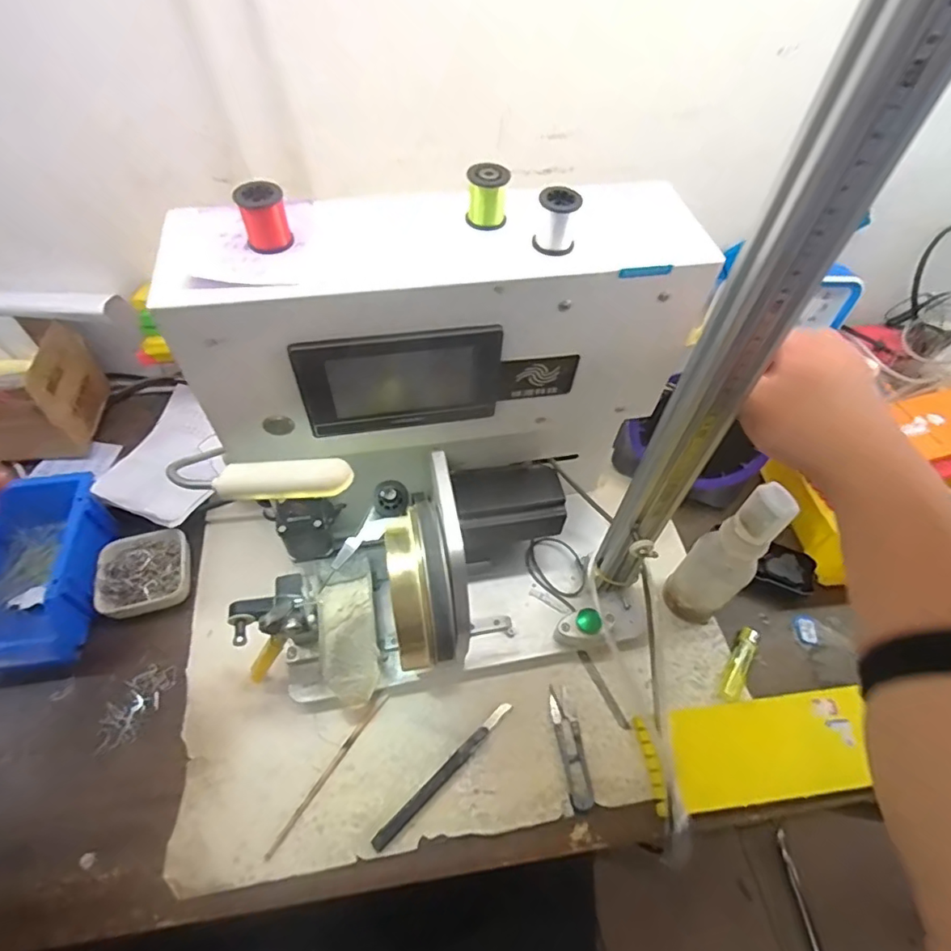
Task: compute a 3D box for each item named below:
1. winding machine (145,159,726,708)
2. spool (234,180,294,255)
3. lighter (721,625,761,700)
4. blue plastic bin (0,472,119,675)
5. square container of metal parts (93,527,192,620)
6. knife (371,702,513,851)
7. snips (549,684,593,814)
[{"bbox_3d":[-0.018,0.009,0.423,0.345,0.343,0.237,-2,55,-4],"label":"winding machine"},{"bbox_3d":[-0.126,-0.154,0.321,0.025,0.032,0.026,1,55,-2],"label":"spool"},{"bbox_3d":[0.267,0.188,0.538,0.019,0.009,0.085,30,59,17],"label":"lighter"},{"bbox_3d":[-0.437,0.098,0.519,0.130,0.077,0.180,-9,56,-9],"label":"blue plastic bin"},{"bbox_3d":[-0.338,0.101,0.550,0.080,0.030,0.087,-9,56,-9],"label":"square container of metal parts"},{"bbox_3d":[-0.026,0.260,0.470,0.157,0.009,0.011,-38,64,-25],"label":"knife"},{"bbox_3d":[0.087,0.246,0.488,0.023,0.009,0.102,-6,55,-7],"label":"snips"}]

